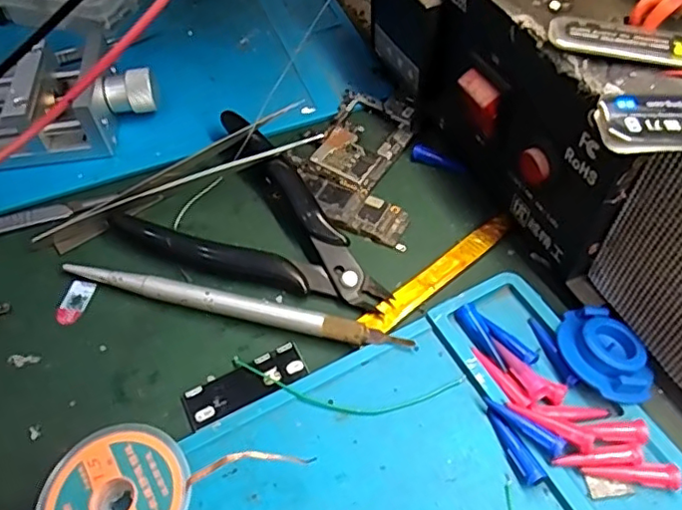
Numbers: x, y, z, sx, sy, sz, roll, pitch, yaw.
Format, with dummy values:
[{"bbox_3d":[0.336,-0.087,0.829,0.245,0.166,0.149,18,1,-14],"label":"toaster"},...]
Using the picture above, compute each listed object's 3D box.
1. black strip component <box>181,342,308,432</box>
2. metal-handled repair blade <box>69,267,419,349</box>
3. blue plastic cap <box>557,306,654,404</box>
[{"bbox_3d":[-0.034,0.046,0.213,0.044,0.004,0.015,-25,55,-13],"label":"black strip component"},{"bbox_3d":[-0.044,0.019,0.230,0.142,0.008,0.008,11,55,12],"label":"metal-handled repair blade"},{"bbox_3d":[0.090,0.033,0.203,0.026,0.008,0.035,-5,53,1],"label":"blue plastic cap"}]

